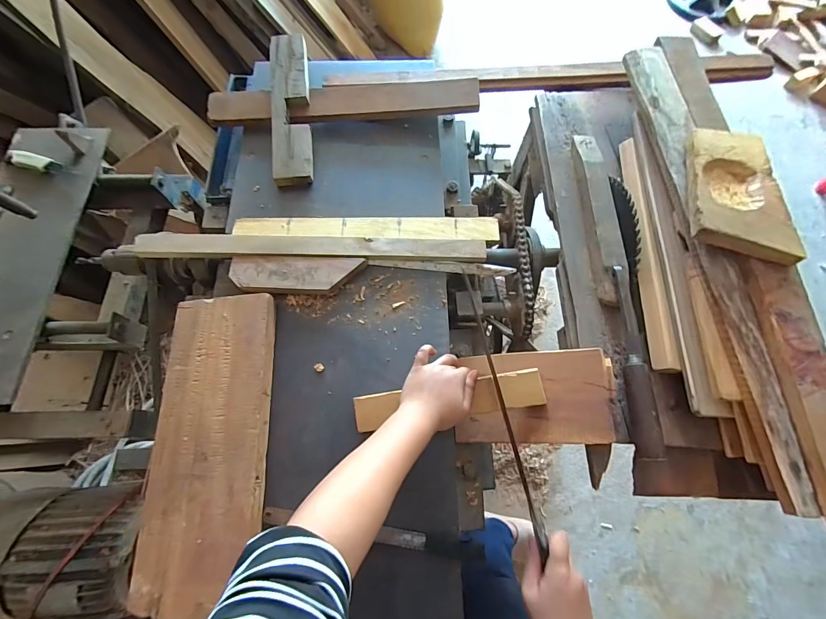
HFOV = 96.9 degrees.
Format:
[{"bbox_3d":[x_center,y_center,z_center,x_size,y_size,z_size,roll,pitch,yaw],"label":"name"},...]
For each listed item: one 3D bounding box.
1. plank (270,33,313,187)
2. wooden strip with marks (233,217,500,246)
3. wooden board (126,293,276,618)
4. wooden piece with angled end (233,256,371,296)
[{"bbox_3d":[-0.237,-0.390,0.710,0.072,0.023,0.313,-4,81,-4],"label":"plank"},{"bbox_3d":[-0.082,-0.147,0.653,0.463,0.015,0.053,2,70,1],"label":"wooden strip with marks"},{"bbox_3d":[-0.280,0.176,0.512,0.139,0.036,0.401,-3,70,-1],"label":"wooden board"},{"bbox_3d":[-0.193,-0.057,0.615,0.216,0.021,0.062,1,70,0],"label":"wooden piece with angled end"}]

